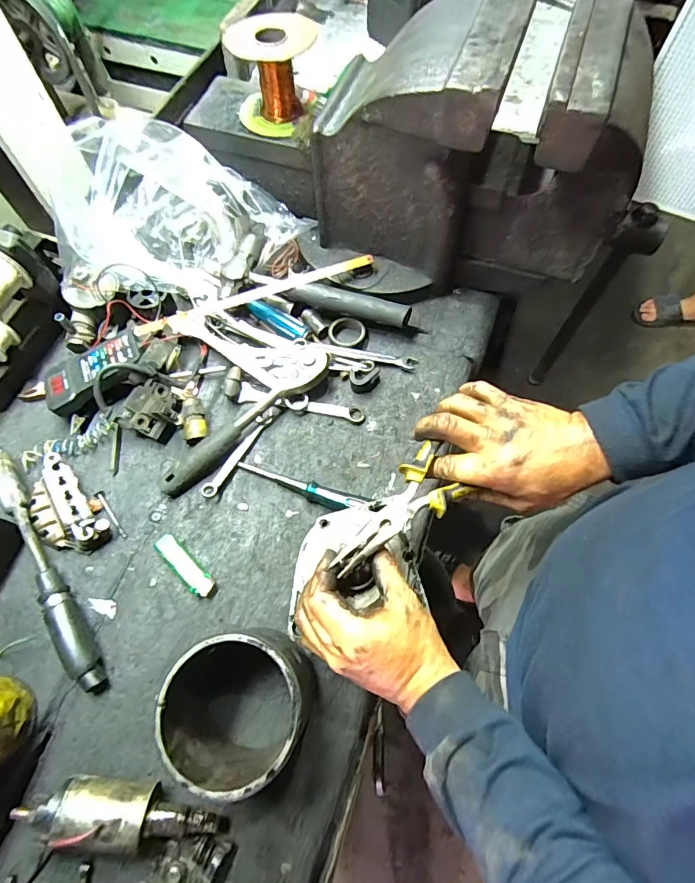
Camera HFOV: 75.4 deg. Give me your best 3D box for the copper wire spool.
[{"bbox_3d":[-0.085,-0.418,0.511,0.091,0.083,0.087,-30,69,-12],"label":"copper wire spool"}]

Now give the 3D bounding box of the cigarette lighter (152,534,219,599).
[{"bbox_3d":[-0.172,0.132,0.476,0.080,0.012,0.023,42,73,17],"label":"cigarette lighter"}]

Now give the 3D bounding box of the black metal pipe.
[{"bbox_3d":[-0.023,-0.181,0.575,0.207,0.025,0.025,14,67,7],"label":"black metal pipe"}]

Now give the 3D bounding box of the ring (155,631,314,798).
[{"bbox_3d":[-0.090,0.222,0.384,0.111,0.110,0.107,0,66,1],"label":"ring"}]

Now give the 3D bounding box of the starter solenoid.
[{"bbox_3d":[-0.188,0.315,0.378,0.167,0.047,0.049,12,66,-8],"label":"starter solenoid"}]

